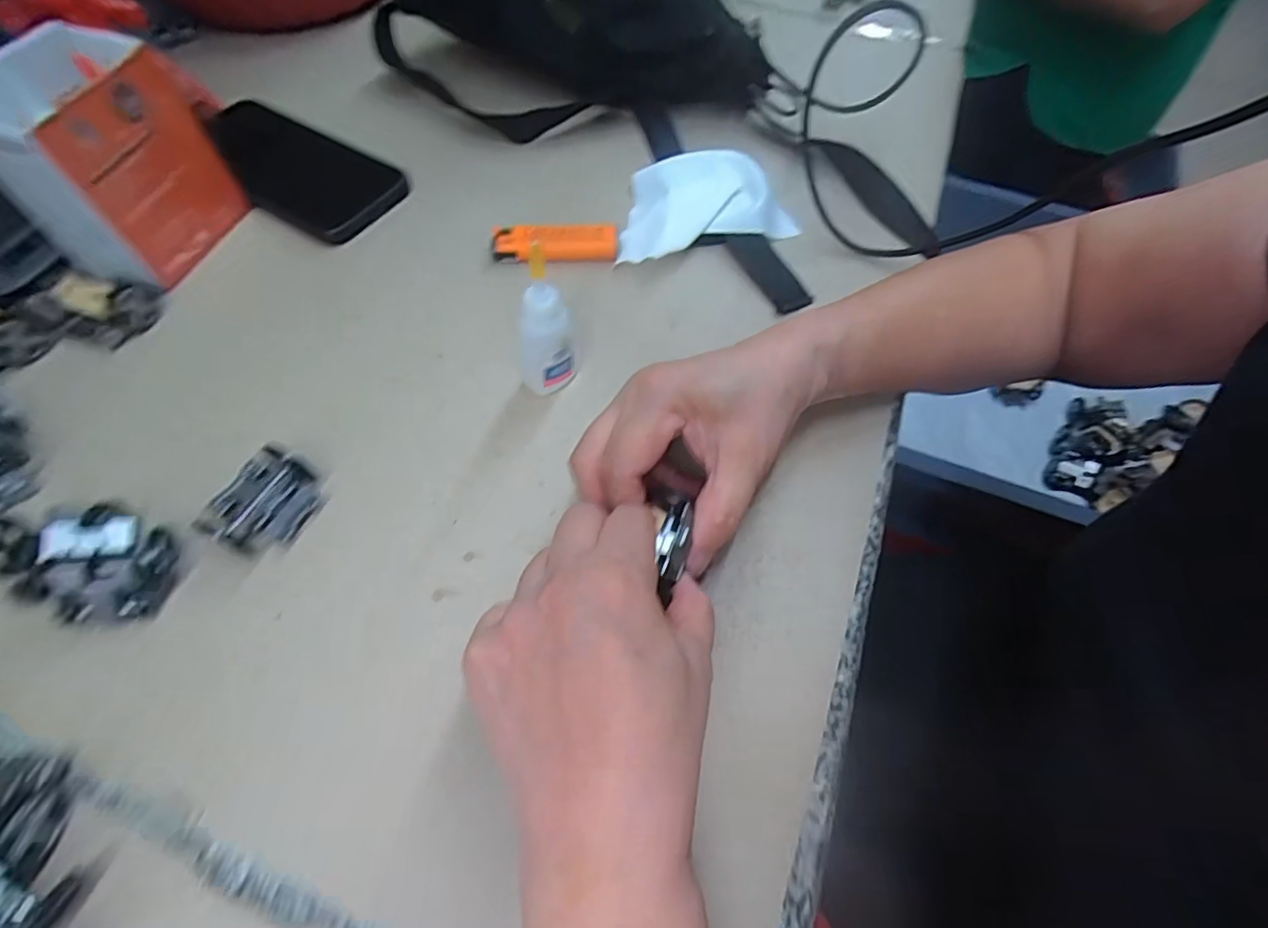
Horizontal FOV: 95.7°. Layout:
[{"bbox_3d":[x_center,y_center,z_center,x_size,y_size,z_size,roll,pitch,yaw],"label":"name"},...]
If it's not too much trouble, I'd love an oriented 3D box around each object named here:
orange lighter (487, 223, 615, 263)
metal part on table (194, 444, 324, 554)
[{"bbox_3d":[-0.051,-0.142,0.368,0.079,0.011,0.022,-6,62,-6],"label":"orange lighter"},{"bbox_3d":[-0.176,0.017,0.270,0.041,0.017,0.046,25,63,11],"label":"metal part on table"}]

